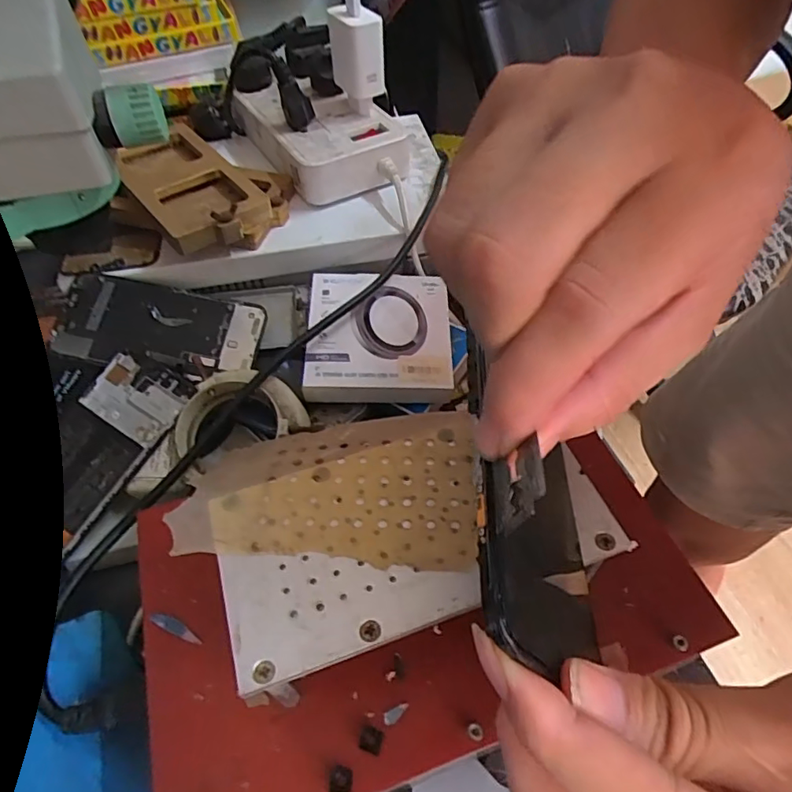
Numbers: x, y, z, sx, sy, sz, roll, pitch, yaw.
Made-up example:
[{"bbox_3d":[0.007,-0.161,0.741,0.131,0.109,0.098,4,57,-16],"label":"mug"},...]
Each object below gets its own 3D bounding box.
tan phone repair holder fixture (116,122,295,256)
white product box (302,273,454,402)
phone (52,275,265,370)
[{"bbox_3d":[-0.156,-0.177,0.452,0.118,0.045,0.161,-31,57,-20],"label":"tan phone repair holder fixture"},{"bbox_3d":[-0.013,-0.046,0.404,0.102,0.030,0.103,-1,52,2],"label":"white product box"},{"bbox_3d":[-0.173,-0.053,0.402,0.139,0.008,0.068,8,65,-4],"label":"phone"}]

